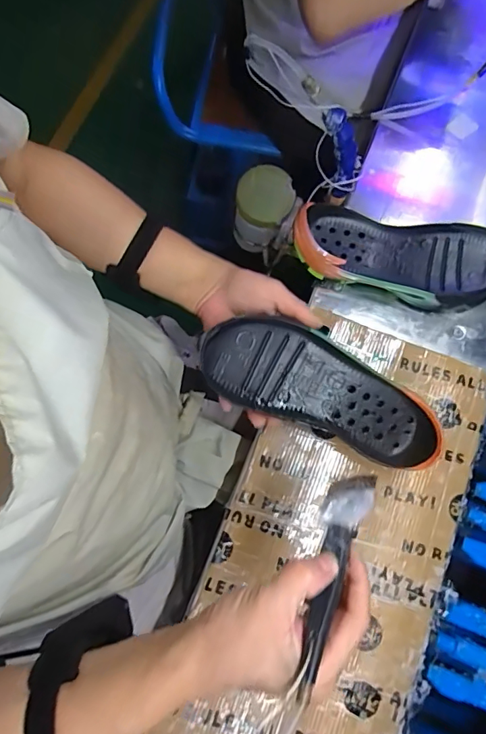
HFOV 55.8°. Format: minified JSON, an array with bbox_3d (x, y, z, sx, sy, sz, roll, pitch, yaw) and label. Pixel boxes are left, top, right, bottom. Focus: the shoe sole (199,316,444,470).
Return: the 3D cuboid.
[{"bbox_3d":[0.084,0.023,0.472,0.253,0.039,0.089,24,76,-6],"label":"shoe sole"}]

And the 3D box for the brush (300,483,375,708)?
[{"bbox_3d":[0.060,0.137,0.314,0.029,0.021,0.149,25,49,6],"label":"brush"}]

